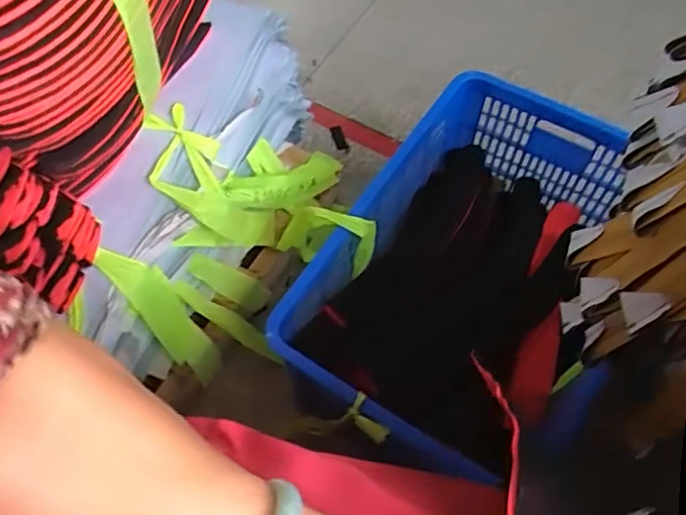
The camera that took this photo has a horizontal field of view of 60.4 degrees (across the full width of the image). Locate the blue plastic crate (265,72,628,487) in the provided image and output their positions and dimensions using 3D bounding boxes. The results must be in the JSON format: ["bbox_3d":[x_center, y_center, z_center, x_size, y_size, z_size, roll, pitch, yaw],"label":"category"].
[{"bbox_3d":[0.187,0.026,0.982,0.390,0.261,0.610,27,64,15],"label":"blue plastic crate"}]

